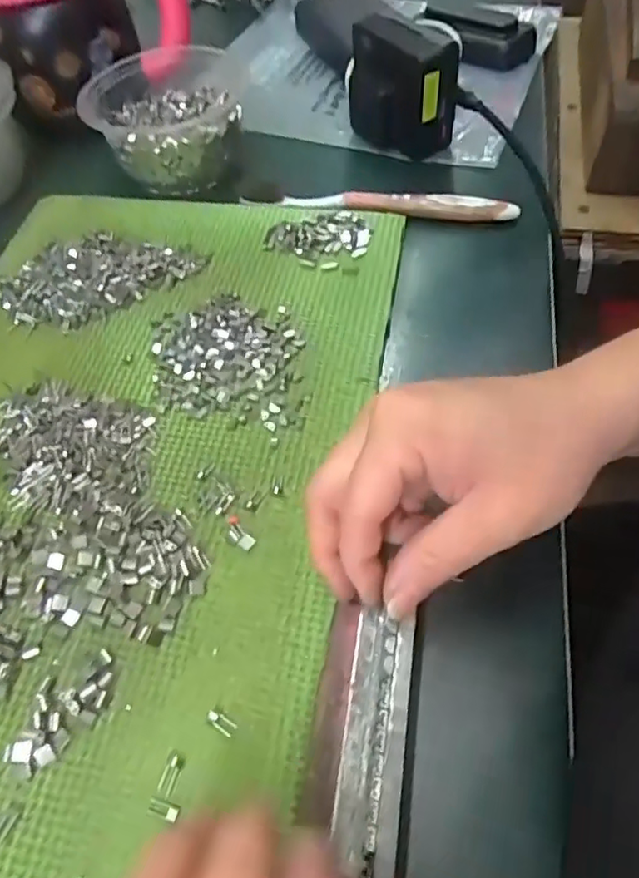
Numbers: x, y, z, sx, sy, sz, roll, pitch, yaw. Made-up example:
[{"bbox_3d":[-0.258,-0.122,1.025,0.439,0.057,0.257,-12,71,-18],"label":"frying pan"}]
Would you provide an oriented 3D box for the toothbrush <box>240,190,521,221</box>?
[{"bbox_3d":[0.038,-0.156,0.401,0.179,0.014,0.014,8,57,9],"label":"toothbrush"}]

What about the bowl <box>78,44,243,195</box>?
[{"bbox_3d":[-0.110,-0.229,0.431,0.109,0.050,0.115,-2,56,3],"label":"bowl"}]

